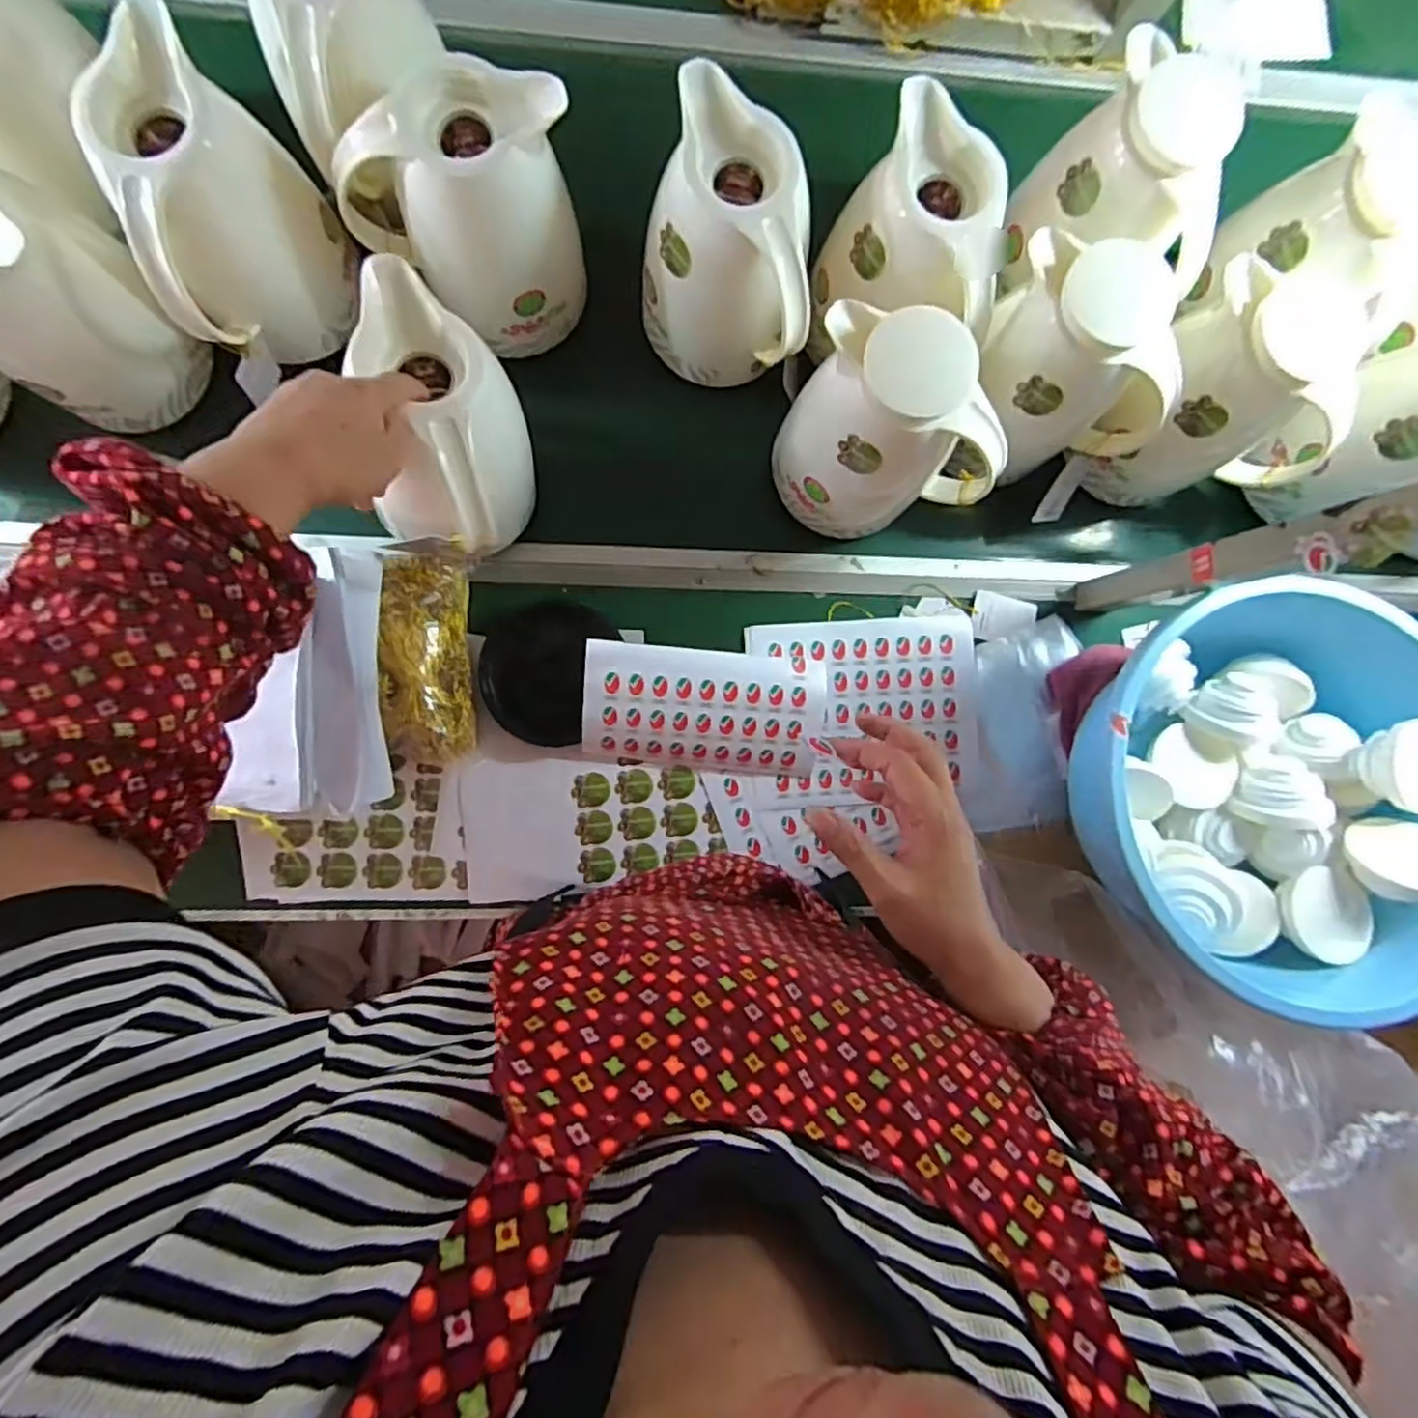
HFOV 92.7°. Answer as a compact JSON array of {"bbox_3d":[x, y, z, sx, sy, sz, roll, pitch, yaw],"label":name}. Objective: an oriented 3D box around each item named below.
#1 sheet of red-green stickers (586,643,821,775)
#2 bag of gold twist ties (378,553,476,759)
[{"bbox_3d":[-0.003,0.003,0.647,0.226,0.019,0.116,5,109,-9],"label":"sheet of red-green stickers"},{"bbox_3d":[-0.246,-0.046,0.599,0.057,0.072,0.181,-3,91,-3],"label":"bag of gold twist ties"}]

